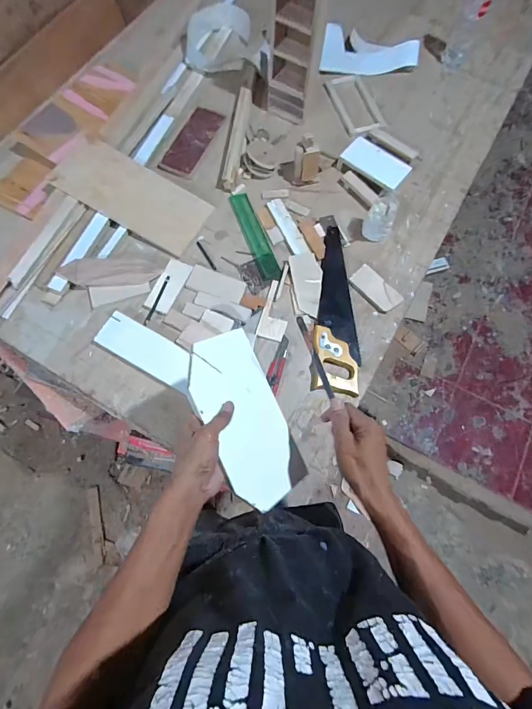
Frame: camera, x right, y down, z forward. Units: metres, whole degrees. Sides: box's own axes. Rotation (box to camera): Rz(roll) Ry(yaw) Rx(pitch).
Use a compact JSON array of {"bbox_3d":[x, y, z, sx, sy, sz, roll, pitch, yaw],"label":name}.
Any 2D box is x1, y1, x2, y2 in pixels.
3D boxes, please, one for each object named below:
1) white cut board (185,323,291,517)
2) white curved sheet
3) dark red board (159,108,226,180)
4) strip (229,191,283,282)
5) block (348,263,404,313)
[{"bbox_3d":[-0.029,0.089,0.503,0.126,0.008,0.239,-25,91,-40],"label":"white cut board"},{"bbox_3d":[0.310,-0.892,1.042,0.281,0.057,0.151,7,72,2],"label":"white curved sheet"},{"bbox_3d":[-0.189,-0.568,0.930,0.089,0.008,0.232,22,73,7],"label":"dark red board"},{"bbox_3d":[-0.026,-0.295,0.856,0.046,0.015,0.264,-19,73,-6],"label":"strip"},{"bbox_3d":[0.252,-0.150,0.816,0.067,0.016,0.119,-42,76,-13],"label":"block"}]

